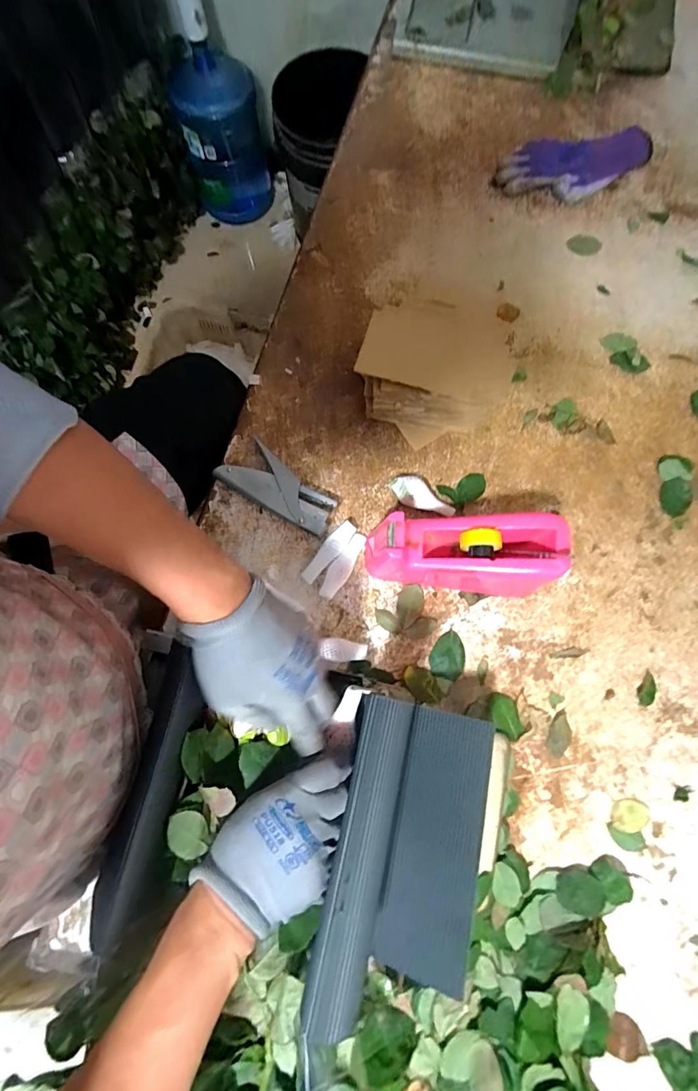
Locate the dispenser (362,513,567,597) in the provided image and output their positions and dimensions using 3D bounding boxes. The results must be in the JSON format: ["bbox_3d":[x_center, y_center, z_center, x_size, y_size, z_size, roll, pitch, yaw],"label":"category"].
[{"bbox_3d":[0.120,0.010,0.484,0.196,0.106,0.069,3,78,2],"label":"dispenser"}]

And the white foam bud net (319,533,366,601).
[{"bbox_3d":[-0.007,0.025,0.532,0.024,0.013,0.089,32,80,7],"label":"white foam bud net"}]

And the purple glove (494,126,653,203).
[{"bbox_3d":[0.331,-0.554,0.650,0.216,0.032,0.088,-12,78,-2],"label":"purple glove"}]

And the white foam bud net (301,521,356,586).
[{"bbox_3d":[-0.024,0.008,0.534,0.022,0.015,0.087,39,81,8],"label":"white foam bud net"}]

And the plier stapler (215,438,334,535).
[{"bbox_3d":[-0.087,-0.066,0.545,0.142,0.028,0.068,39,81,8],"label":"plier stapler"}]

